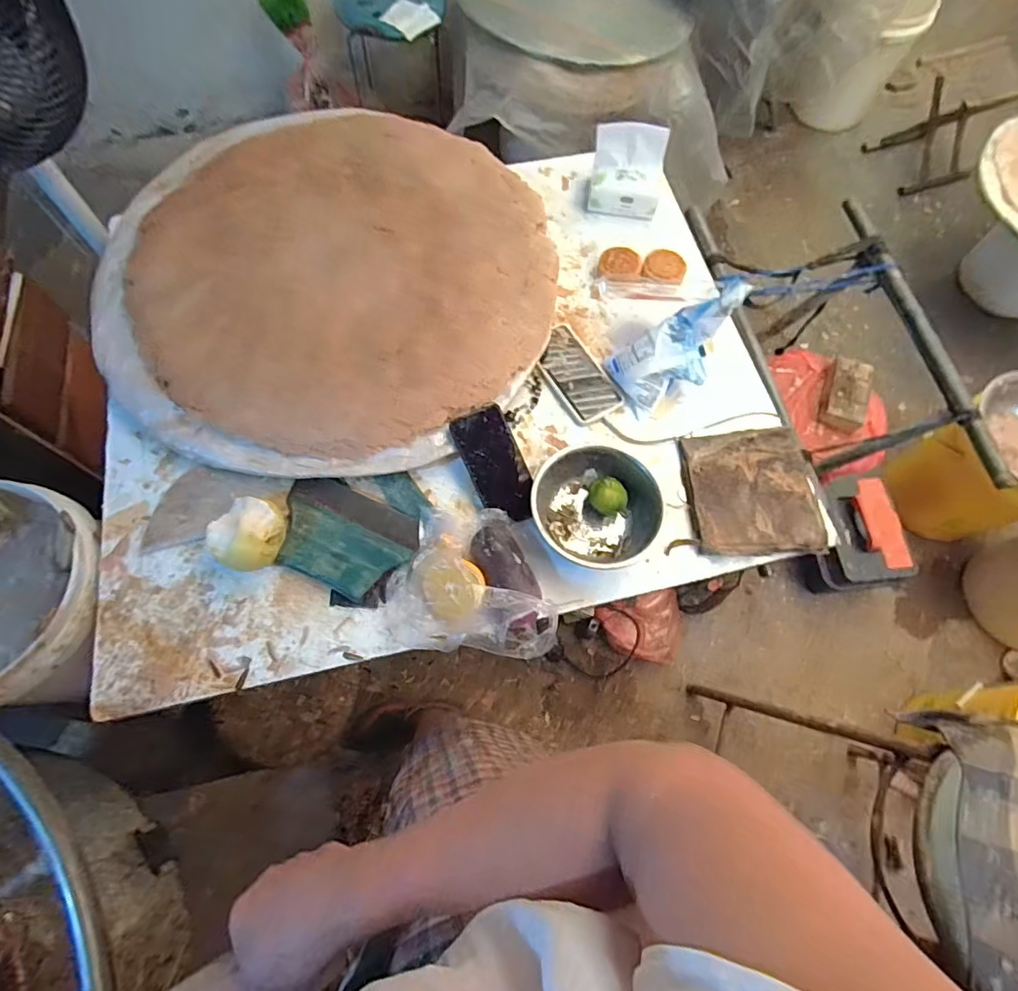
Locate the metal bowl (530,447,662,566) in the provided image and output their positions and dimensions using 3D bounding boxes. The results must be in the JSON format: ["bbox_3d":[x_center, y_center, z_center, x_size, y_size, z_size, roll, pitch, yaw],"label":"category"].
[{"bbox_3d":[0.108,0.018,0.689,0.154,0.068,0.155,1,69,-2],"label":"metal bowl"}]

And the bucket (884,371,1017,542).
[{"bbox_3d":[1.204,-0.084,1.304,0.284,0.321,0.321,-16,71,-8],"label":"bucket"}]

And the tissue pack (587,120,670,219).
[{"bbox_3d":[0.196,-0.536,0.874,0.116,0.106,0.087,5,69,0],"label":"tissue pack"}]

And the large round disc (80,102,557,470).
[{"bbox_3d":[-0.270,-0.342,0.802,0.643,0.062,0.649,1,69,-2],"label":"large round disc"}]

